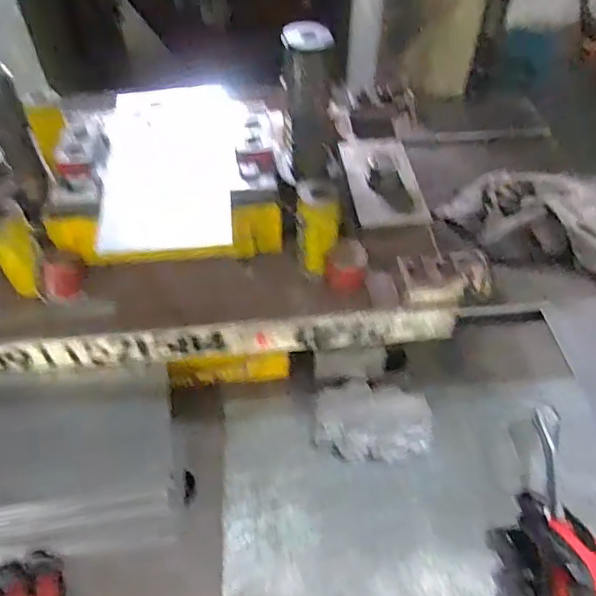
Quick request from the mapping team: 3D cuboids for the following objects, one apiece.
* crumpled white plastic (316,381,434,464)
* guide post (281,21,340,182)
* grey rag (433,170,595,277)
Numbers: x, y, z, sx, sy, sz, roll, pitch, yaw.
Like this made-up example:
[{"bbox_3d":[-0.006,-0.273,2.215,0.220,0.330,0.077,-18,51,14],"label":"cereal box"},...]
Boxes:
[{"bbox_3d":[0.082,0.132,0.608,0.121,0.028,0.079,-1,49,-1],"label":"crumpled white plastic"},{"bbox_3d":[0.013,-0.193,0.584,0.052,0.155,0.038,5,49,4],"label":"guide post"},{"bbox_3d":[0.361,-0.111,0.788,0.303,0.083,0.146,19,52,15],"label":"grey rag"}]

